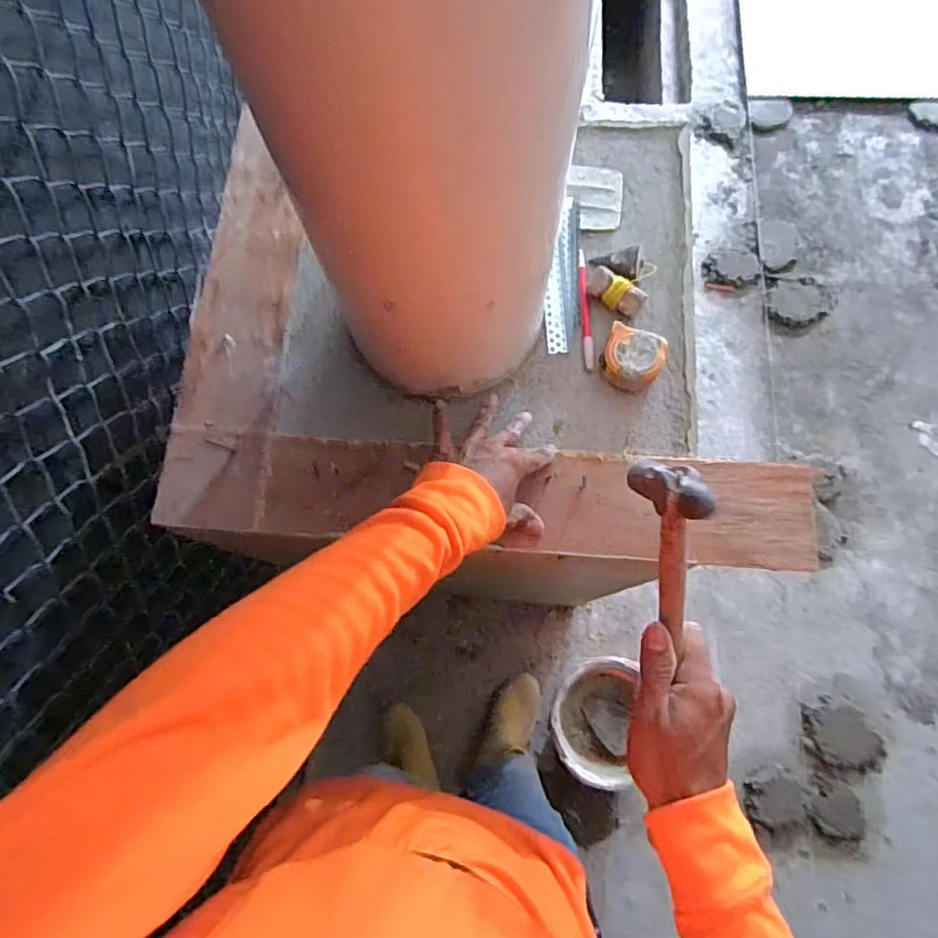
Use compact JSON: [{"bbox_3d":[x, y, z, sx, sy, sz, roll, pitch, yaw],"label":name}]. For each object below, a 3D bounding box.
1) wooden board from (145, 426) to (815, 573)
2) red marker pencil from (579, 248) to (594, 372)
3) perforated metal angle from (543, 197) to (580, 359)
[{"bbox_3d":[0.011,0.029,0.618,0.655,0.022,0.105,4,77,3],"label":"wooden board"},{"bbox_3d":[0.129,-0.177,0.665,0.011,0.014,0.138,-2,75,1],"label":"red marker pencil"},{"bbox_3d":[0.105,-0.220,0.673,0.038,0.026,0.183,1,75,2],"label":"perforated metal angle"}]

